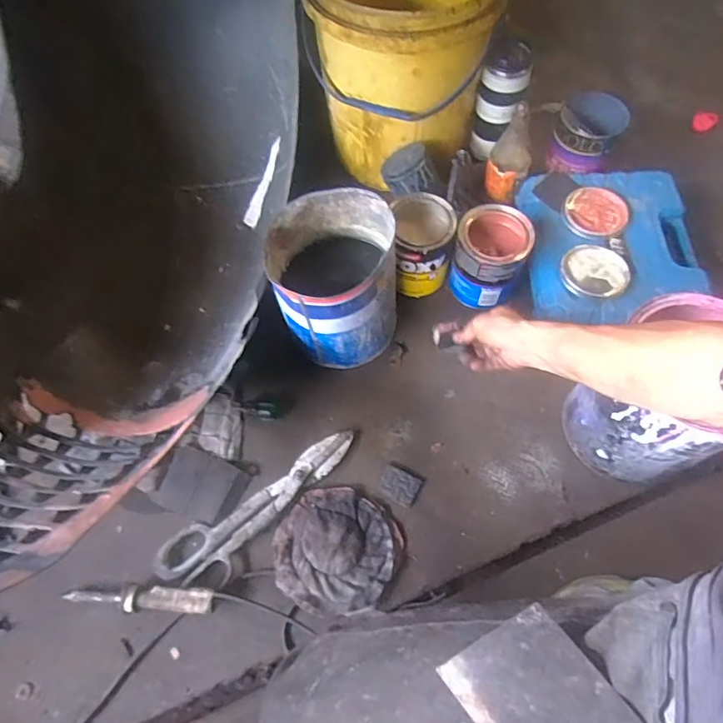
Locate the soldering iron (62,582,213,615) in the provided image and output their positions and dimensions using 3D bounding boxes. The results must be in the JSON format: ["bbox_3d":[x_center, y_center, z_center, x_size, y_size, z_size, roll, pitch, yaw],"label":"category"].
[{"bbox_3d":[-0.267,0.281,0.601,0.187,0.028,0.028,3,64,3],"label":"soldering iron"}]

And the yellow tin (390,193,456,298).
[{"bbox_3d":[0.091,-0.174,0.767,0.095,0.127,0.099,-2,64,1],"label":"yellow tin"}]

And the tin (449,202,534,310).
[{"bbox_3d":[0.189,-0.153,0.748,0.099,0.118,0.098,-1,64,2],"label":"tin"}]

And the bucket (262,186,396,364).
[{"bbox_3d":[-0.036,-0.105,0.701,0.156,0.200,0.164,-1,64,2],"label":"bucket"}]

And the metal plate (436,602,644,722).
[{"bbox_3d":[0.128,0.240,0.348,0.087,0.004,0.118,-39,67,-7],"label":"metal plate"}]

